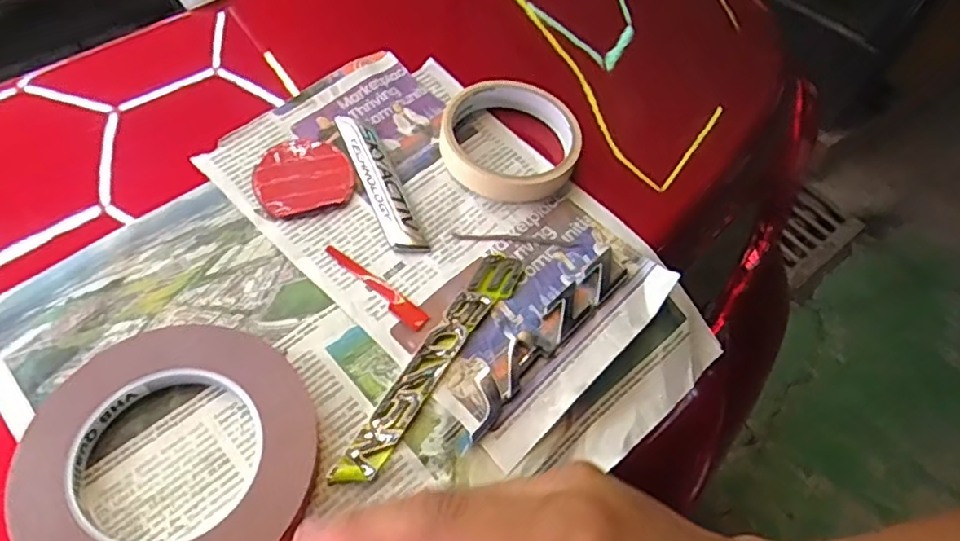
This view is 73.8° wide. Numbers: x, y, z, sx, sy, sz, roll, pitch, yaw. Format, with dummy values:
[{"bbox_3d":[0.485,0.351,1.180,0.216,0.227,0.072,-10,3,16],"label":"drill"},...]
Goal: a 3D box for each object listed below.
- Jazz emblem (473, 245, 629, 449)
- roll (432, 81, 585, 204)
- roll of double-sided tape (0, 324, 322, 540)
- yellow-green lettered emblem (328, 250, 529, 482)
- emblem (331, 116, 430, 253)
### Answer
[{"bbox_3d":[0.037,0.032,0.345,0.021,0.006,0.136,36,61,19],"label":"Jazz emblem"},{"bbox_3d":[0.021,-0.084,0.406,0.087,0.023,0.087,2,56,-3],"label":"roll"},{"bbox_3d":[-0.140,0.083,0.287,0.127,0.014,0.124,2,56,-3],"label":"roll of double-sided tape"},{"bbox_3d":[-0.022,0.044,0.329,0.022,0.008,0.152,29,58,15],"label":"yellow-green lettered emblem"},{"bbox_3d":[-0.061,-0.055,0.389,0.023,0.010,0.106,-19,59,-16],"label":"emblem"}]

